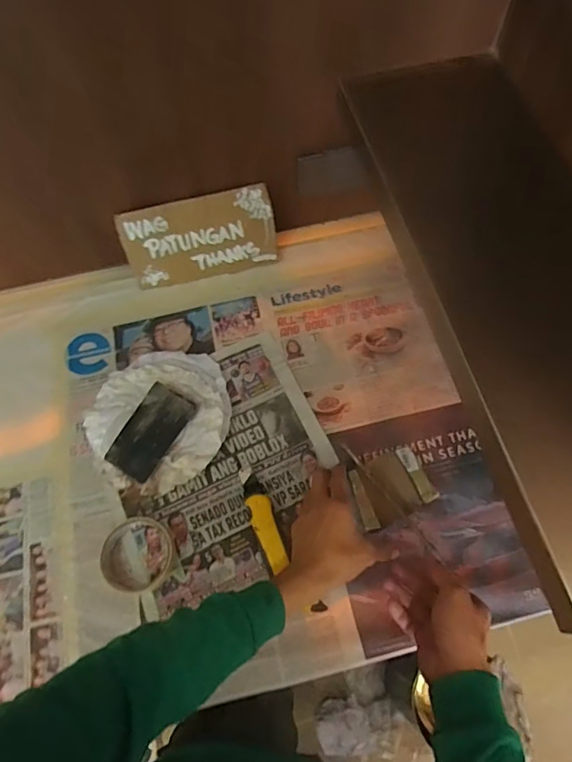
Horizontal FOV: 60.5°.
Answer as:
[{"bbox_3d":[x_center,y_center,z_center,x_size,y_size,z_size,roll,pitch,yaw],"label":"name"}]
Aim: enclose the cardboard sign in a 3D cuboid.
[{"bbox_3d":[-0.126,-0.211,0.736,0.220,0.119,0.011,-14,33,-4],"label":"cardboard sign"}]

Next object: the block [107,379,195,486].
[{"bbox_3d":[-0.175,0.065,0.633,0.069,0.010,0.117,29,72,12],"label":"block"}]

